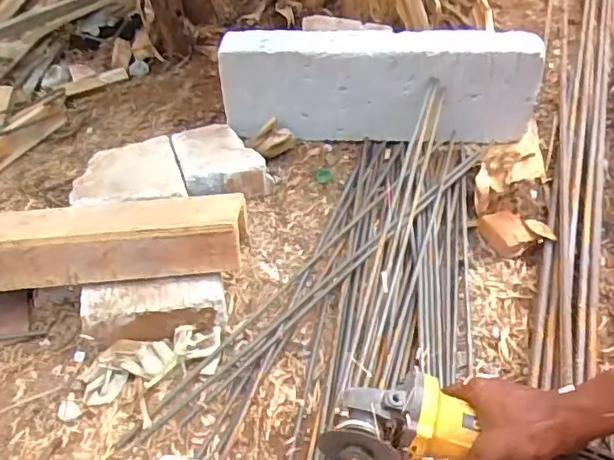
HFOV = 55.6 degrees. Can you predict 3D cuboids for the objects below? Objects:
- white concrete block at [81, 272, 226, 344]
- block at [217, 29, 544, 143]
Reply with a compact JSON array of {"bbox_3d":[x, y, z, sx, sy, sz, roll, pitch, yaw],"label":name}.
[{"bbox_3d":[-0.220,0.116,0.844,0.198,0.071,0.063,-6,39,-3],"label":"white concrete block"},{"bbox_3d":[0.139,-0.273,1.163,0.594,0.219,0.085,0,38,7],"label":"block"}]

